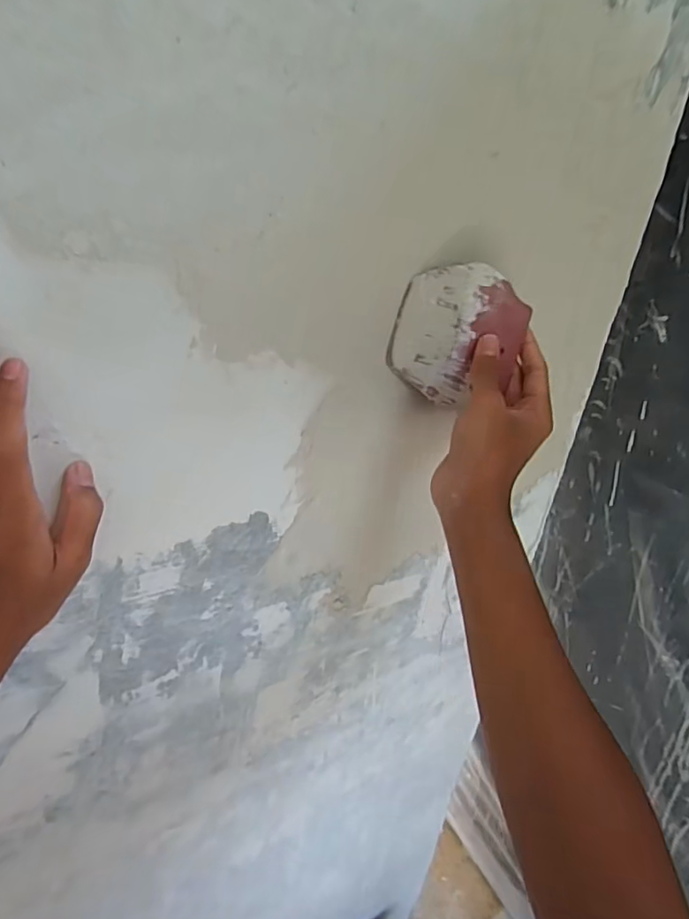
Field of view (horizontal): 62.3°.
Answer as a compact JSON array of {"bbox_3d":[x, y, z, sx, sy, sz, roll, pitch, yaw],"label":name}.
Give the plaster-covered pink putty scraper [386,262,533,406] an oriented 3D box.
[{"bbox_3d":[0.083,-0.091,0.417,0.095,0.093,0.012,6,27,-3],"label":"plaster-covered pink putty scraper"}]

